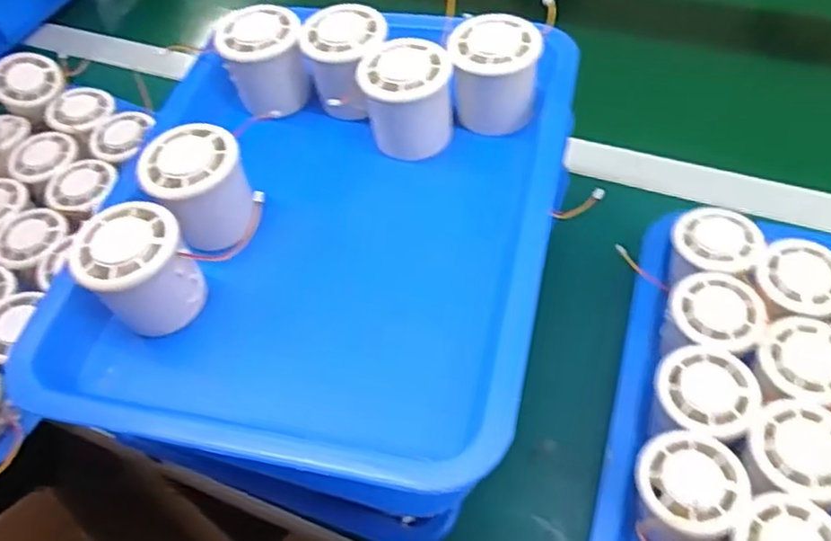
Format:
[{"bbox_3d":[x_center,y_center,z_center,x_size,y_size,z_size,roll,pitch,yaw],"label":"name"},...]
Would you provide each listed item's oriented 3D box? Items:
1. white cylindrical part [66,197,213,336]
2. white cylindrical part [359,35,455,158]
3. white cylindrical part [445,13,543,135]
[{"bbox_3d":[-0.154,-0.001,0.384,0.052,0.057,0.053,-2,54,3],"label":"white cylindrical part"},{"bbox_3d":[-0.004,-0.111,0.446,0.056,0.059,0.053,-2,54,3],"label":"white cylindrical part"},{"bbox_3d":[0.051,-0.126,0.445,0.054,0.053,0.053,-2,54,3],"label":"white cylindrical part"}]

